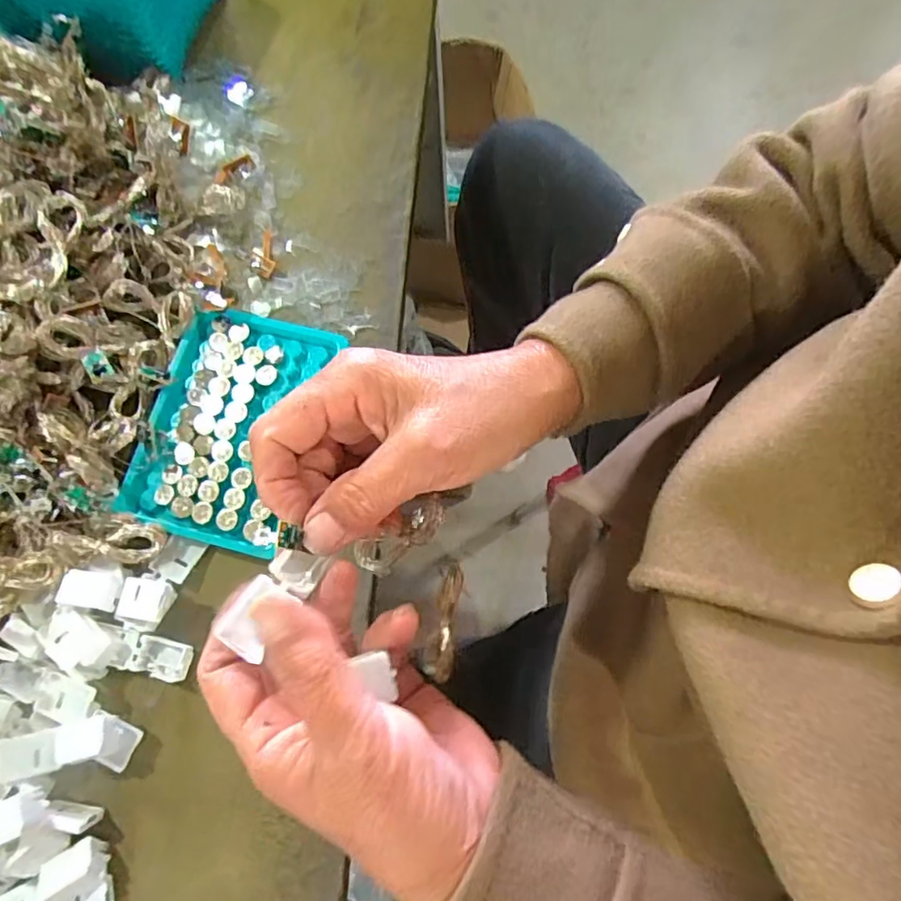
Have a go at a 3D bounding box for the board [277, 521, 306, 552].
[{"bbox_3d":[-0.059,0.032,0.219,0.009,0.004,0.008,5,75,2],"label":"board"}]

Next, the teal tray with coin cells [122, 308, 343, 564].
[{"bbox_3d":[-0.121,-0.015,0.327,0.085,0.018,0.128,13,76,4],"label":"teal tray with coin cells"}]

